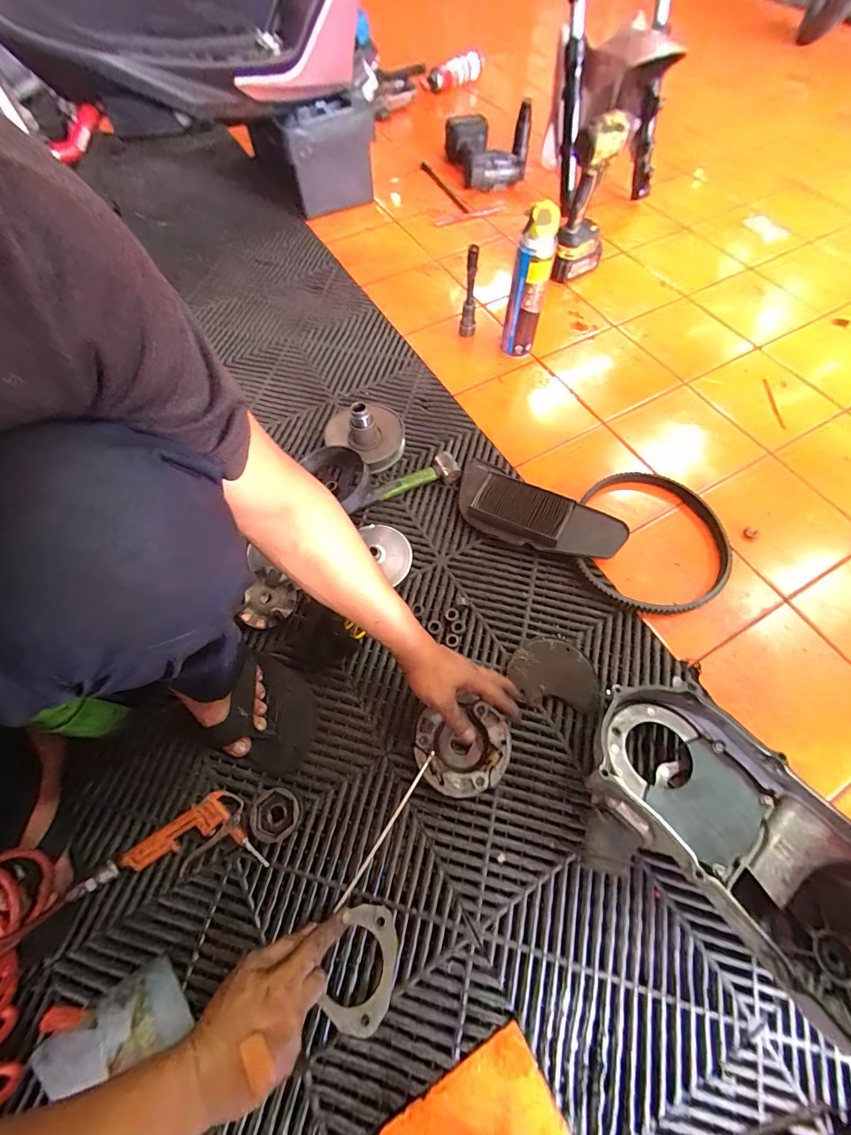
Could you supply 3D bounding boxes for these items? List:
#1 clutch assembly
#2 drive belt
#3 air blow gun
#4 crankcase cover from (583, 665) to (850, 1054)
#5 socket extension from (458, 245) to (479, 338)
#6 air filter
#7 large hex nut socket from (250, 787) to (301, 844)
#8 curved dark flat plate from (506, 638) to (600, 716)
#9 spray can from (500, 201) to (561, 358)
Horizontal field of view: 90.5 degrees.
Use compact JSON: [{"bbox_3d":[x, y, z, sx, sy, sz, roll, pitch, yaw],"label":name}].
[{"bbox_3d":[0.043,0.221,0.523,0.110,0.043,0.108,0,63,1],"label":"clutch assembly"},{"bbox_3d":[0.353,-0.041,0.643,0.227,0.022,0.239,0,63,1],"label":"drive belt"},{"bbox_3d":[-0.280,0.305,0.476,0.187,0.045,0.078,-6,63,-2],"label":"air blow gun"},{"bbox_3d":[0.340,0.289,0.449,0.350,0.095,0.231,34,69,16],"label":"crankcase cover"},{"bbox_3d":[0.086,-0.532,0.820,0.029,0.157,0.033,6,64,4],"label":"socket extension"},{"bbox_3d":[0.166,-0.082,0.659,0.270,0.047,0.114,28,67,14],"label":"air filter"},{"bbox_3d":[-0.170,0.286,0.489,0.054,0.042,0.051,-7,64,-3],"label":"large hex nut socket"},{"bbox_3d":[0.170,0.141,0.563,0.115,0.019,0.087,6,64,4],"label":"curved dark flat plate"},{"bbox_3d":[0.182,-0.490,0.754,0.066,0.238,0.053,13,64,7],"label":"spray can"}]

